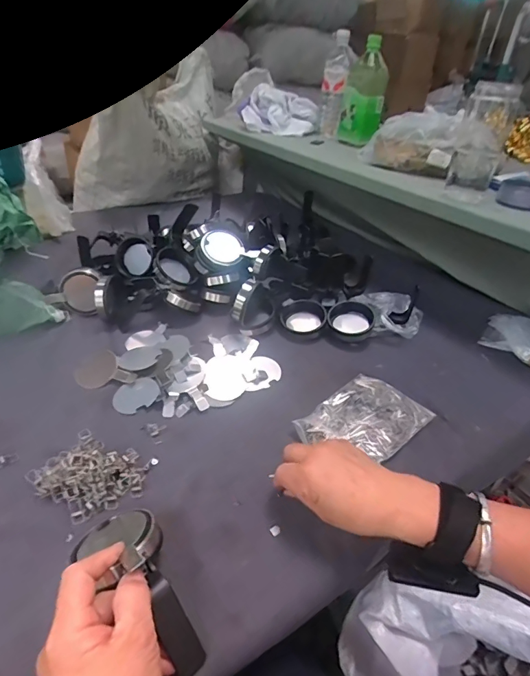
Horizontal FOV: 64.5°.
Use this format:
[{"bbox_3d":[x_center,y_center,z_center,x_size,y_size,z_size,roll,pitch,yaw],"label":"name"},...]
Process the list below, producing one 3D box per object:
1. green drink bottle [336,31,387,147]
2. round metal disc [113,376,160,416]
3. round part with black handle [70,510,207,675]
[{"bbox_3d":[0.225,-0.555,0.959,0.093,0.196,0.100,9,34,5],"label":"green drink bottle"},{"bbox_3d":[-0.157,0.070,0.511,0.054,0.004,0.044,-28,55,-26],"label":"round metal disc"},{"bbox_3d":[-0.090,0.185,0.318,0.059,0.044,0.132,-24,56,-36],"label":"round part with black handle"}]

